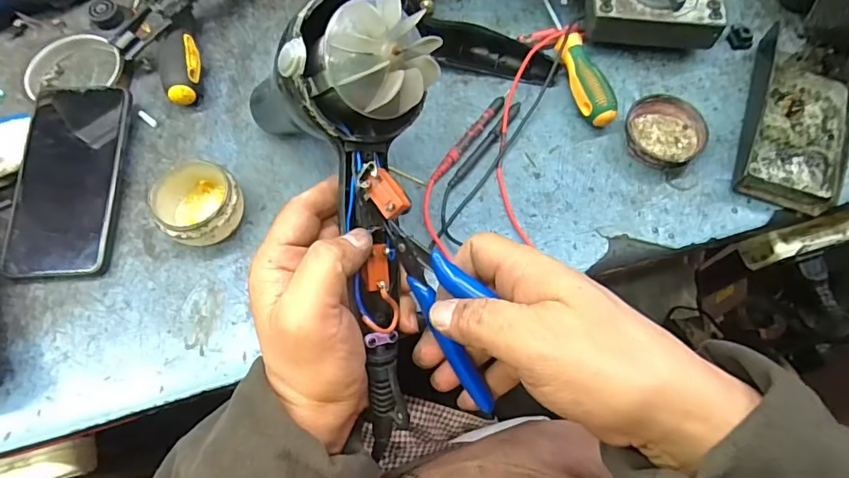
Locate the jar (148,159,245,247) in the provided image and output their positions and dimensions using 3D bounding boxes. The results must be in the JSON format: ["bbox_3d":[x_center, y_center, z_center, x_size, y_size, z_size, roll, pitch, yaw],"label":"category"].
[{"bbox_3d":[-0.171,-0.024,0.382,0.063,0.038,0.060,0,68,1],"label":"jar"}]

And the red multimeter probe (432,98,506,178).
[{"bbox_3d":[0.037,-0.084,0.415,0.011,0.008,0.095,36,73,15],"label":"red multimeter probe"}]

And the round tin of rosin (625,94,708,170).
[{"bbox_3d":[0.194,-0.087,0.406,0.059,0.019,0.061,0,68,1],"label":"round tin of rosin"}]

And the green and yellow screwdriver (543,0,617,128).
[{"bbox_3d":[0.124,-0.162,0.435,0.026,0.028,0.157,-16,68,-5],"label":"green and yellow screwdriver"}]

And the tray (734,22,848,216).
[{"bbox_3d":[0.303,-0.106,0.404,0.070,0.034,0.170,20,70,9],"label":"tray"}]

